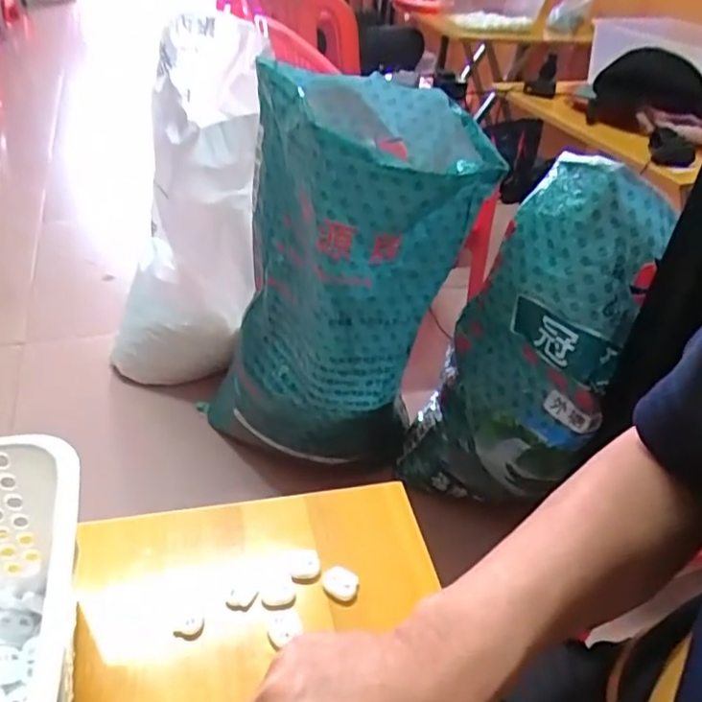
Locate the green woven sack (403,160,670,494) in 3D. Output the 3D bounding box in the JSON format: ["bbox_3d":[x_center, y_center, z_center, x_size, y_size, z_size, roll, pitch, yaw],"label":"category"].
[{"bbox_3d":[0.251,0.001,0.944,0.271,0.535,0.153,21,40,19],"label":"green woven sack"}]

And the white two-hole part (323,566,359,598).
[{"bbox_3d":[-0.007,0.148,0.403,0.022,0.004,0.018,14,38,11],"label":"white two-hole part"}]

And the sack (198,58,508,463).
[{"bbox_3d":[-0.016,-0.109,1.001,0.398,0.558,0.313,14,38,11],"label":"sack"}]

